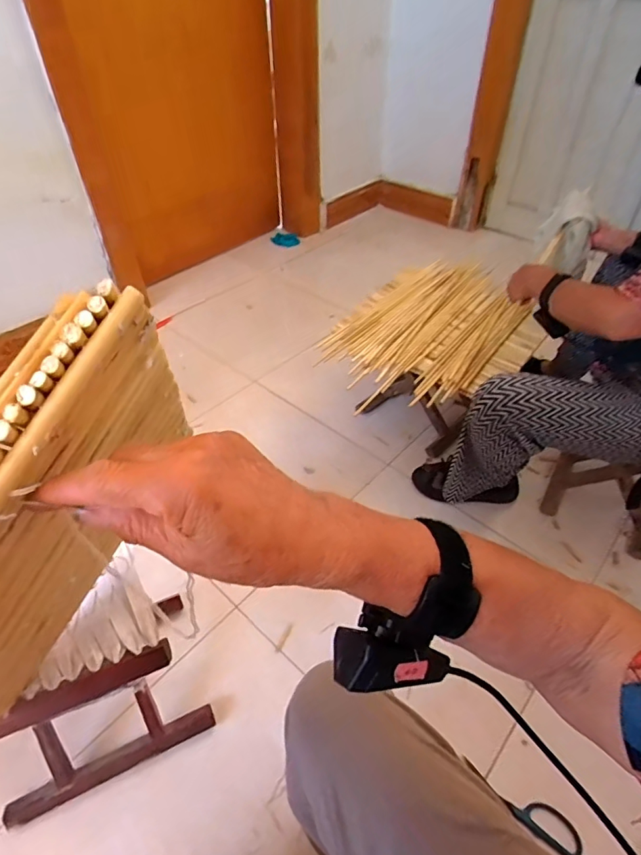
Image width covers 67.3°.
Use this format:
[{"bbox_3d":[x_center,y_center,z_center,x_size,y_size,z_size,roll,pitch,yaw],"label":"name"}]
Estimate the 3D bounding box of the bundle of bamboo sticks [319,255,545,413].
[{"bbox_3d":[0.285,-0.235,1.144,0.413,0.049,0.540,32,59,31],"label":"bundle of bamboo sticks"}]

